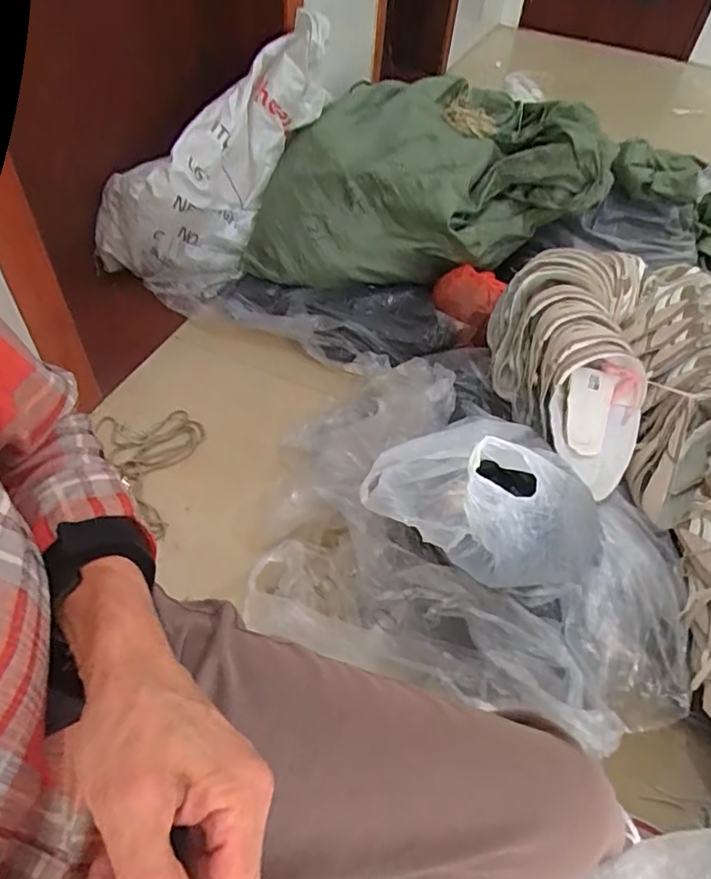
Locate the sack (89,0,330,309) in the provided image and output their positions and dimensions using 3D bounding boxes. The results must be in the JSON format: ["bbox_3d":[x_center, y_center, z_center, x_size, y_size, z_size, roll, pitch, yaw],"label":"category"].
[{"bbox_3d":[-0.276,-0.590,1.197,0.218,0.248,0.668,43,97,28],"label":"sack"}]

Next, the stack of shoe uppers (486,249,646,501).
[{"bbox_3d":[0.348,-0.148,0.926,0.242,0.172,0.434,14,50,7],"label":"stack of shoe uppers"}]

